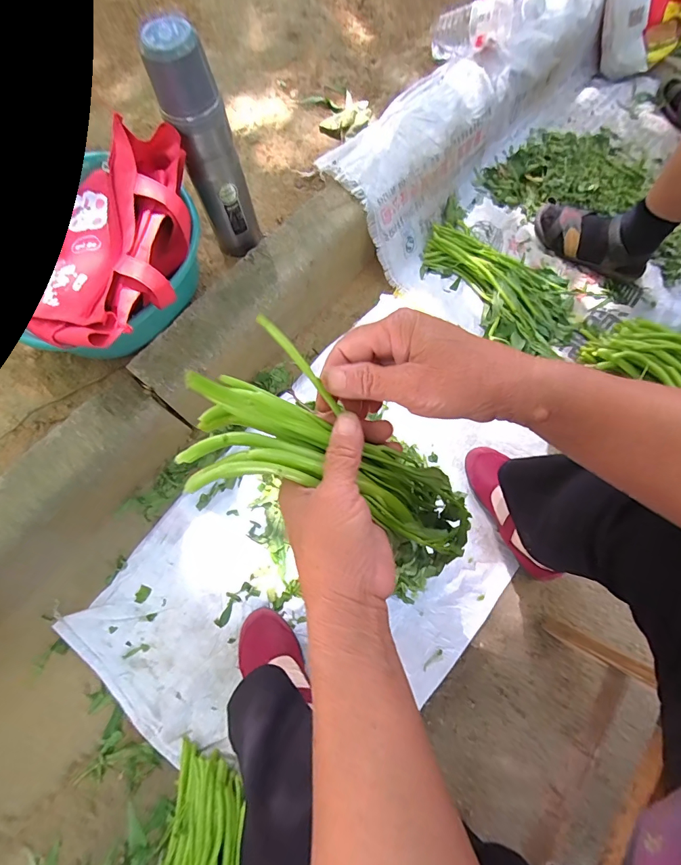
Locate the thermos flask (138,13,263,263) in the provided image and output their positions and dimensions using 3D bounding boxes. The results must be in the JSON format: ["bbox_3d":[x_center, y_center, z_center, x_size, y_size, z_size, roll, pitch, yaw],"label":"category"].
[{"bbox_3d":[-0.173,-0.366,0.543,0.076,0.282,0.061,-15,76,-5],"label":"thermos flask"}]

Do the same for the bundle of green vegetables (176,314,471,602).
[{"bbox_3d":[0.009,0.035,0.282,0.247,0.053,0.102,33,74,-26],"label":"bundle of green vegetables"}]

